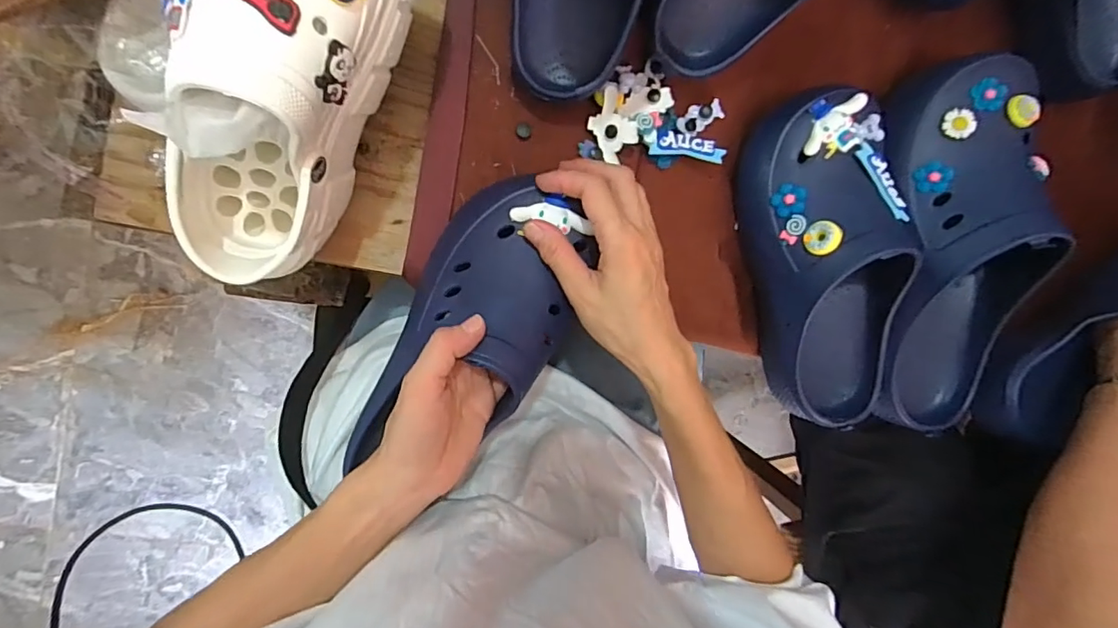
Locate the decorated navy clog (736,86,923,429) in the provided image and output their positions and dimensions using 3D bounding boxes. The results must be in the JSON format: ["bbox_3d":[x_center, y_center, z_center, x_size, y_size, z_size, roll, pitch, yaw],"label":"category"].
[{"bbox_3d":[0.210,-0.040,0.408,0.109,0.089,0.253,-4,96,-8],"label":"decorated navy clog"}]

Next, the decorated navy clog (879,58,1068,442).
[{"bbox_3d":[0.314,-0.053,0.421,0.099,0.108,0.294,4,95,-8],"label":"decorated navy clog"}]

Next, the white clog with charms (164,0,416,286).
[{"bbox_3d":[-0.153,-0.126,0.277,0.089,0.116,0.237,26,120,-10],"label":"white clog with charms"}]

